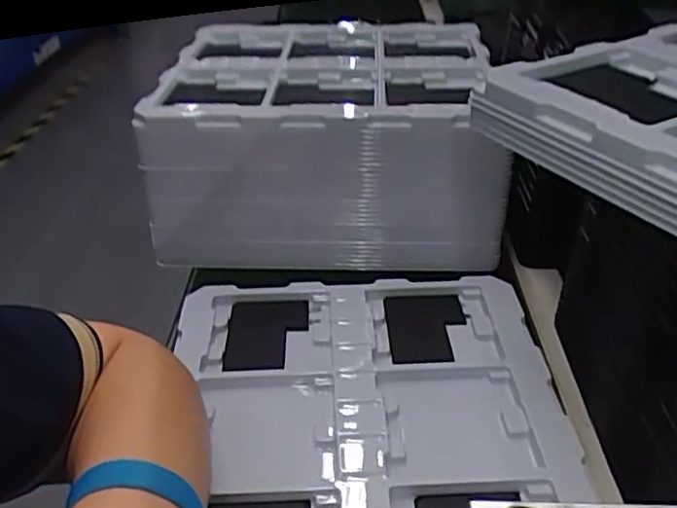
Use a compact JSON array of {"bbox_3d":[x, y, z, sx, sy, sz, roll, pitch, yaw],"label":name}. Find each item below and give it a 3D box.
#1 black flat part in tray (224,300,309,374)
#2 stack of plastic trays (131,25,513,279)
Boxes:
[{"bbox_3d":[-0.056,0.064,0.524,0.064,0.006,0.092,1,25,-3],"label":"black flat part in tray"},{"bbox_3d":[-0.004,-0.122,0.665,0.327,0.150,0.257,3,34,6],"label":"stack of plastic trays"}]

